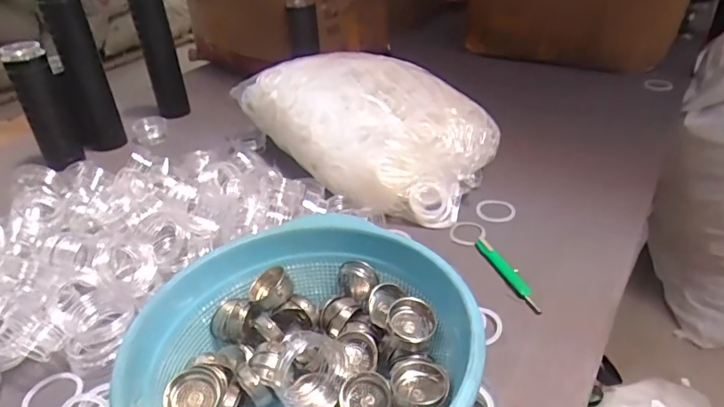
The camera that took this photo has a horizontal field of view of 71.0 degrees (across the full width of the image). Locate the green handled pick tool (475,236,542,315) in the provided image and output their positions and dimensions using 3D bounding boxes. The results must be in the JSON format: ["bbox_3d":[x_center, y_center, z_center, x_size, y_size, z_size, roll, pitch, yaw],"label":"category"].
[{"bbox_3d":[0.189,0.089,0.662,0.022,0.010,0.149,-12,35,-12],"label":"green handled pick tool"}]

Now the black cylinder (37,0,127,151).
[{"bbox_3d":[-0.538,-0.262,0.976,0.081,0.317,0.061,-23,39,-27],"label":"black cylinder"}]

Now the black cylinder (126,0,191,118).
[{"bbox_3d":[-0.445,-0.359,1.095,0.075,0.328,0.067,-17,36,-20],"label":"black cylinder"}]

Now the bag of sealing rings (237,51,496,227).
[{"bbox_3d":[-0.021,-0.145,0.894,0.486,0.167,0.235,23,42,33],"label":"bag of sealing rings"}]

